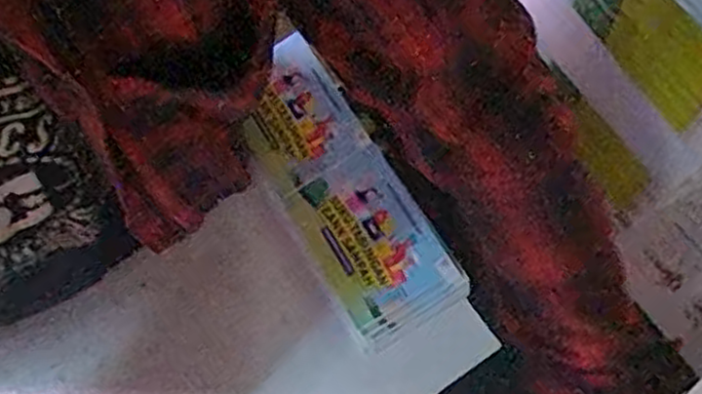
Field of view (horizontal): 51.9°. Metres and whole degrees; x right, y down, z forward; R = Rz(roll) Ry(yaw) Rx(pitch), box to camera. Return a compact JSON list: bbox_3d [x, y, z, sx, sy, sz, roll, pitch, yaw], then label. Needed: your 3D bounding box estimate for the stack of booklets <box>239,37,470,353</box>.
[{"bbox_3d":[-0.017,-0.011,0.711,0.113,0.015,0.312,-32,69,1],"label":"stack of booklets"}]

